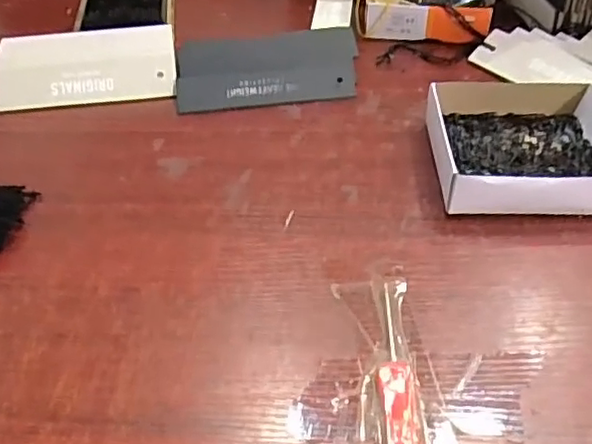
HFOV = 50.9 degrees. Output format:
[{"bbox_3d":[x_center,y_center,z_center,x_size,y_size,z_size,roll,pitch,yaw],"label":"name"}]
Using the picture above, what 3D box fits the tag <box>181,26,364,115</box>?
[{"bbox_3d":[-0.020,-0.118,0.467,0.133,0.006,0.092,-6,46,-3],"label":"tag"}]

